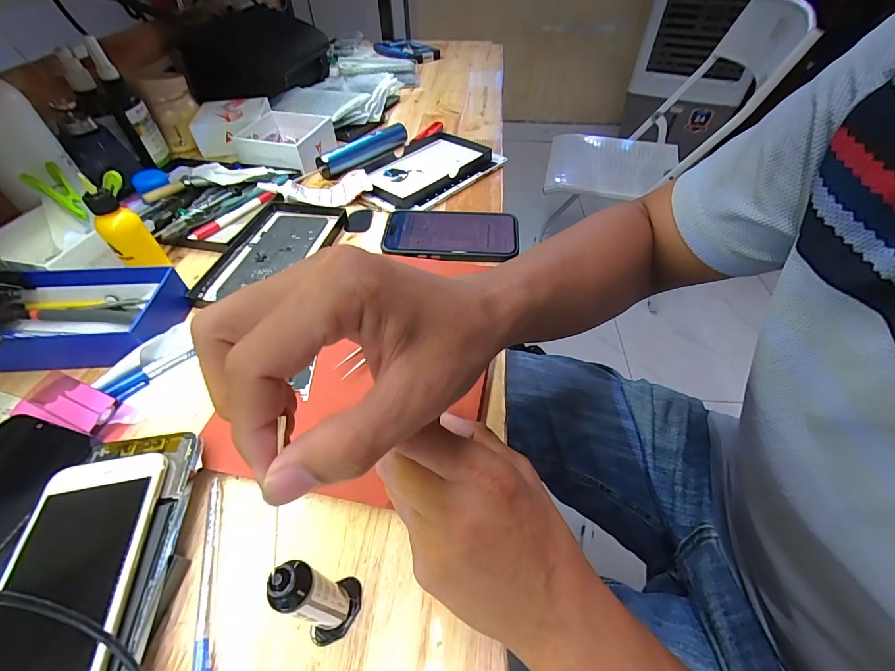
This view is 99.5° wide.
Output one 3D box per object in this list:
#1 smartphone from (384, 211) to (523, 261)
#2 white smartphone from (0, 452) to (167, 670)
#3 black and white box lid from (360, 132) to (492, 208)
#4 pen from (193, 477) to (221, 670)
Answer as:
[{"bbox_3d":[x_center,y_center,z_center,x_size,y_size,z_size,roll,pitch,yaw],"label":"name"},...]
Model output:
[{"bbox_3d":[0.004,-0.117,0.423,0.148,0.007,0.075,3,48,3],"label":"smartphone"},{"bbox_3d":[-0.196,0.130,0.196,0.065,0.011,0.133,-8,48,-7],"label":"white smartphone"},{"bbox_3d":[-0.036,-0.236,0.527,0.120,0.026,0.173,35,57,28],"label":"black and white box lid"},{"bbox_3d":[-0.133,0.148,0.209,0.011,0.006,0.136,-16,50,-14],"label":"pen"}]

